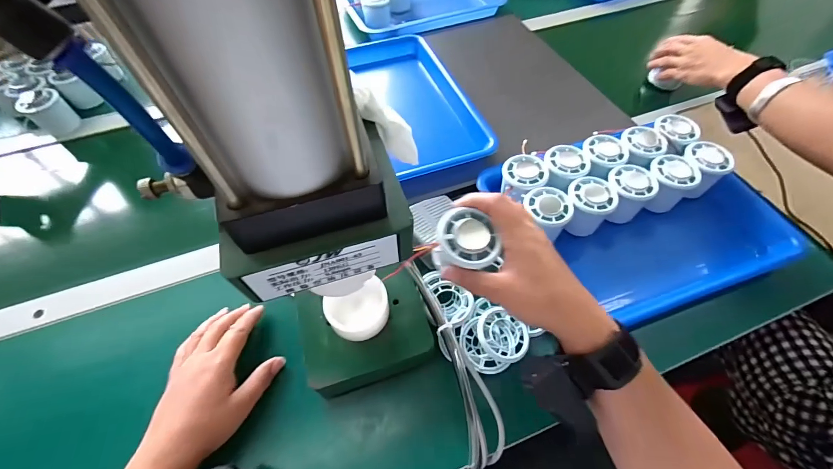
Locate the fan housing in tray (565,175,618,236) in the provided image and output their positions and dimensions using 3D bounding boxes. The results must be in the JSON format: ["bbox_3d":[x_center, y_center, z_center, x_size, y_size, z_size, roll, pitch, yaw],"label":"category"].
[{"bbox_3d":[0.212,-0.034,0.443,0.056,0.054,0.060,28,61,18],"label":"fan housing in tray"}]

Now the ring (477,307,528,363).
[{"bbox_3d":[0.090,0.105,0.374,0.055,0.014,0.051,0,56,0],"label":"ring"}]

